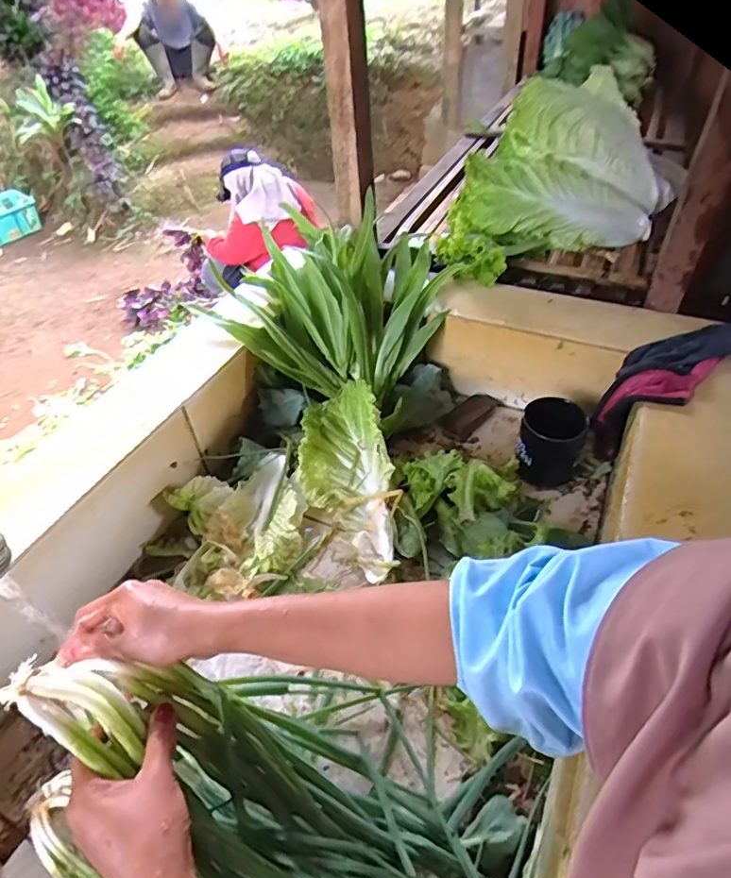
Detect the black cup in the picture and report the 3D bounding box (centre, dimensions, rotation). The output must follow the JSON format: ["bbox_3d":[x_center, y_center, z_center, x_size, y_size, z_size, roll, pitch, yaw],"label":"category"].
[{"bbox_3d":[0.252,0.006,0.721,0.082,0.094,0.083,-2,44,2],"label":"black cup"}]

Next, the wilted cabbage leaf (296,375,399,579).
[{"bbox_3d":[-0.022,0.051,0.689,0.121,0.072,0.274,-12,61,-8],"label":"wilted cabbage leaf"}]

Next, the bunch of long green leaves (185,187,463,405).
[{"bbox_3d":[-0.046,-0.202,0.805,0.321,0.174,0.224,9,46,13],"label":"bunch of long green leaves"}]

